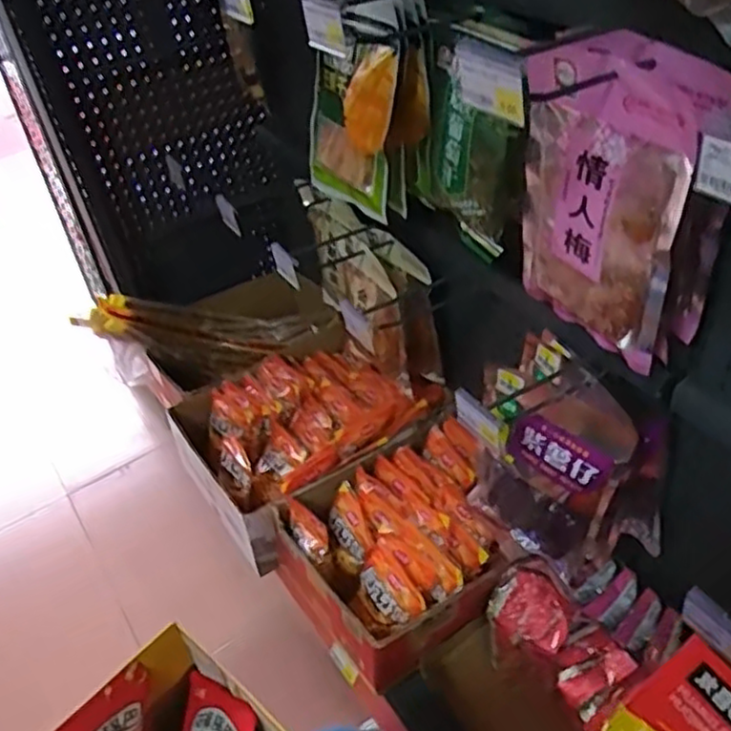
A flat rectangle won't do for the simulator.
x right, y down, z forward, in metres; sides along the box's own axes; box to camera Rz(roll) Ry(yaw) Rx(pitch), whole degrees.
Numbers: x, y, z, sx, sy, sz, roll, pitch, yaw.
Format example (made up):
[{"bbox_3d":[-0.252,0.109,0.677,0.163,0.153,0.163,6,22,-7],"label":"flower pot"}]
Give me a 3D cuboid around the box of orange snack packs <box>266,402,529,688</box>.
[{"bbox_3d":[0.058,0.258,0.994,0.318,0.149,0.266,-26,44,-20],"label":"box of orange snack packs"}]

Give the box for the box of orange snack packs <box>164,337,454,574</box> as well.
[{"bbox_3d":[-0.102,0.096,1.149,0.358,0.123,0.309,-27,45,-21],"label":"box of orange snack packs"}]

